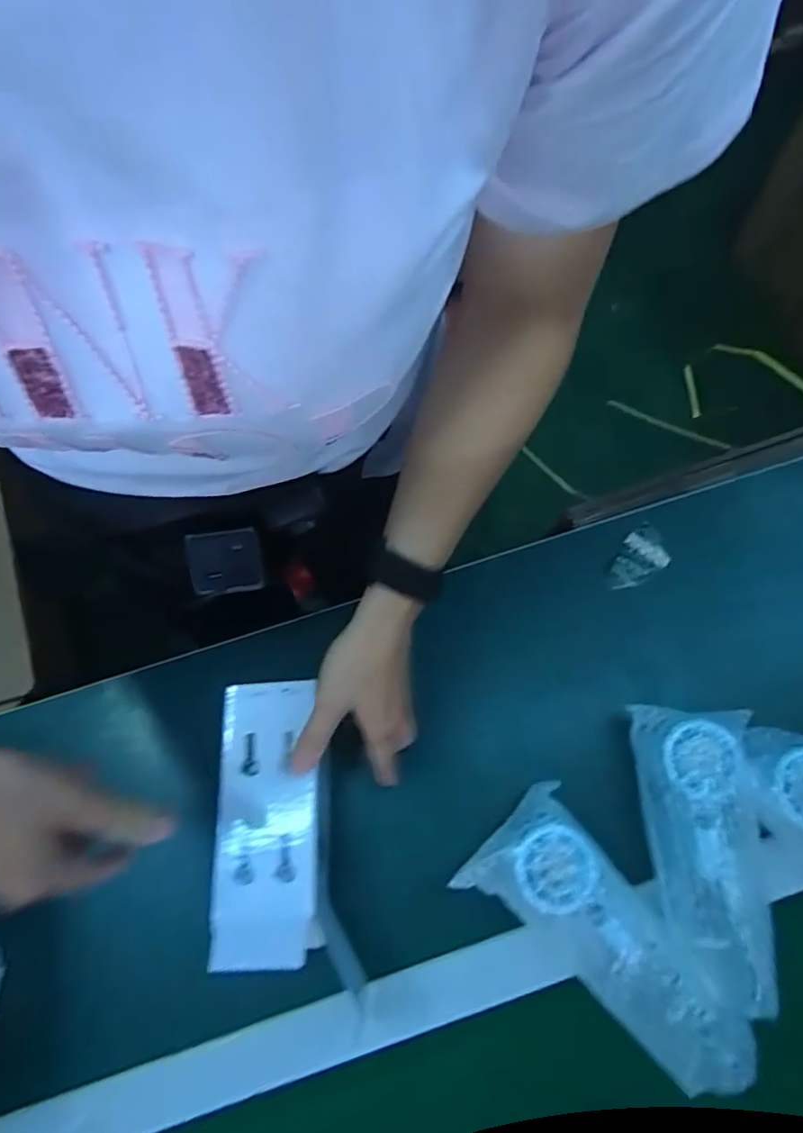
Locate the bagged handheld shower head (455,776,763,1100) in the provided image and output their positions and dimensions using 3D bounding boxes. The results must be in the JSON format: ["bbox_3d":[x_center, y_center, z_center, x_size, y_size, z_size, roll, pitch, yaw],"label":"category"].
[{"bbox_3d":[0.142,0.258,0.402,0.194,0.058,0.095,42,76,16],"label":"bagged handheld shower head"}]

